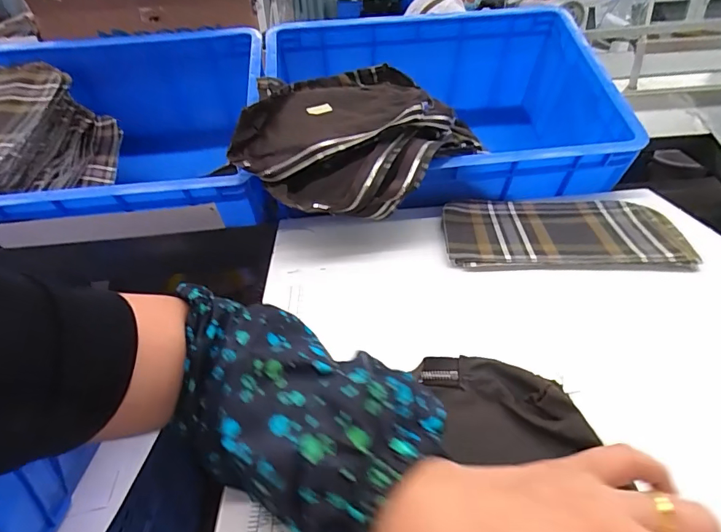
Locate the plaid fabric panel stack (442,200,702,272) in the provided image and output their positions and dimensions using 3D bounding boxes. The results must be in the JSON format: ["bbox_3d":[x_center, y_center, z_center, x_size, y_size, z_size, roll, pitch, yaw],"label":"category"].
[{"bbox_3d":[0.240,-0.043,0.549,0.263,0.022,0.156,1,33,9],"label":"plaid fabric panel stack"}]

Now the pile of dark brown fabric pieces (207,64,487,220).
[{"bbox_3d":[-0.024,-0.177,0.609,0.272,0.115,0.294,24,42,38],"label":"pile of dark brown fabric pieces"}]

